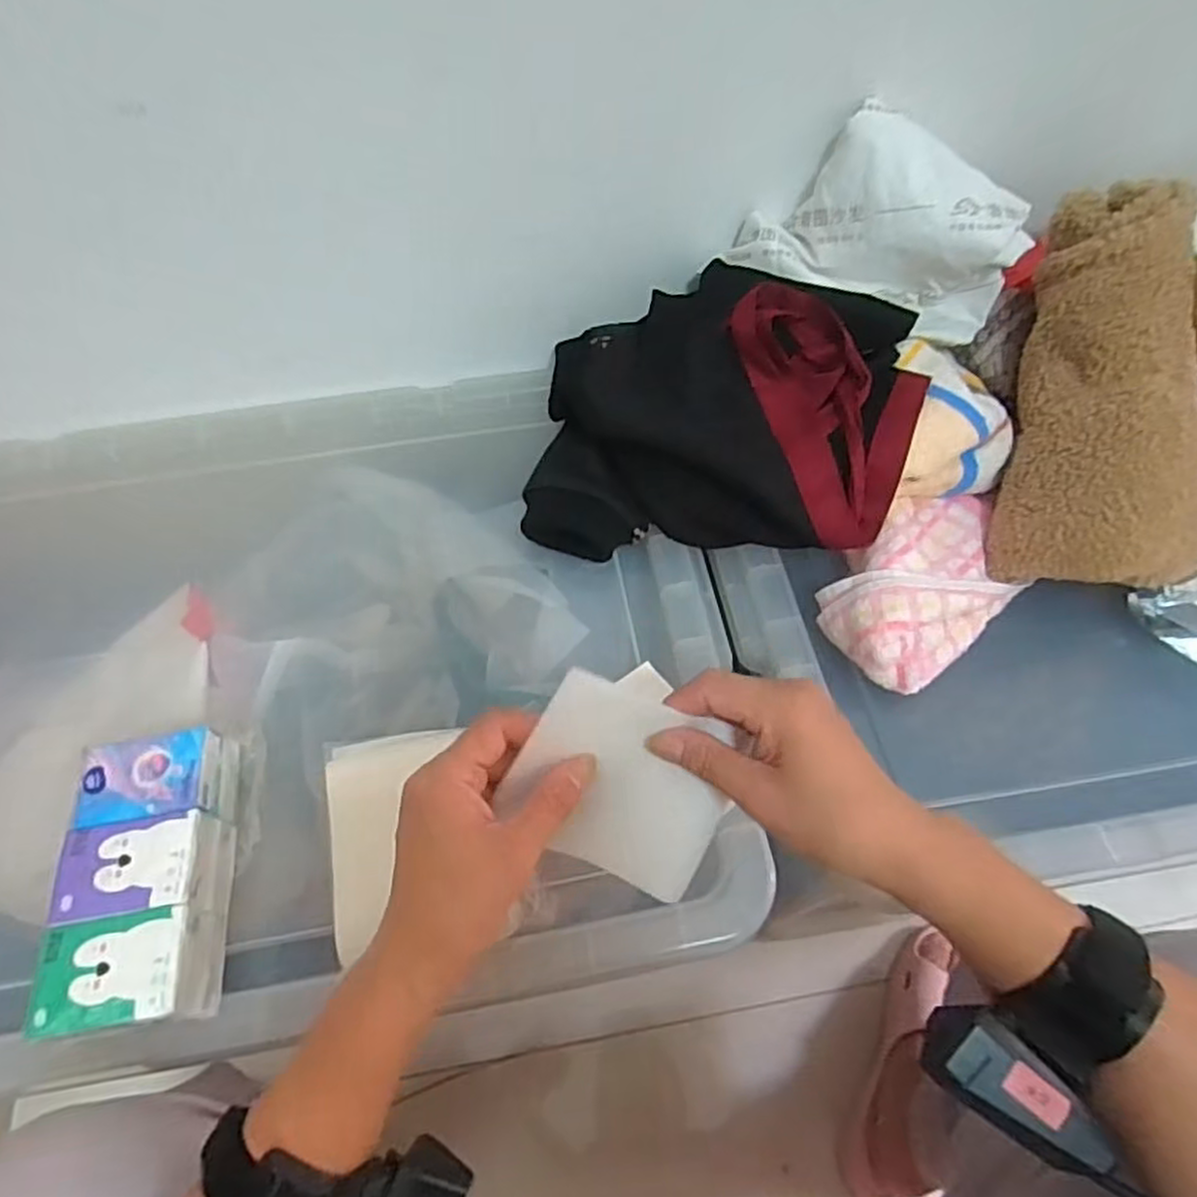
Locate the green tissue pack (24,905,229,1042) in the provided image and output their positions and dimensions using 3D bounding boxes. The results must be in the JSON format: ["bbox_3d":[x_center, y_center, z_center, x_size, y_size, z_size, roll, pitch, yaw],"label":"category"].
[{"bbox_3d":[-0.250,0.200,0.393,0.076,0.041,0.053,-9,60,-4],"label":"green tissue pack"}]

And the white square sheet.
[{"bbox_3d":[0.013,0.093,0.368,0.118,0.013,0.091,27,91,-25],"label":"white square sheet"}]

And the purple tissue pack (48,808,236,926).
[{"bbox_3d":[-0.259,0.159,0.425,0.079,0.050,0.054,-10,60,-5],"label":"purple tissue pack"}]

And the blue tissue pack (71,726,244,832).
[{"bbox_3d":[-0.266,0.112,0.446,0.076,0.036,0.052,-8,60,-4],"label":"blue tissue pack"}]

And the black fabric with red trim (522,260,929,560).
[{"bbox_3d":[0.084,-0.127,0.543,0.270,0.142,0.198,11,61,7],"label":"black fabric with red trim"}]

